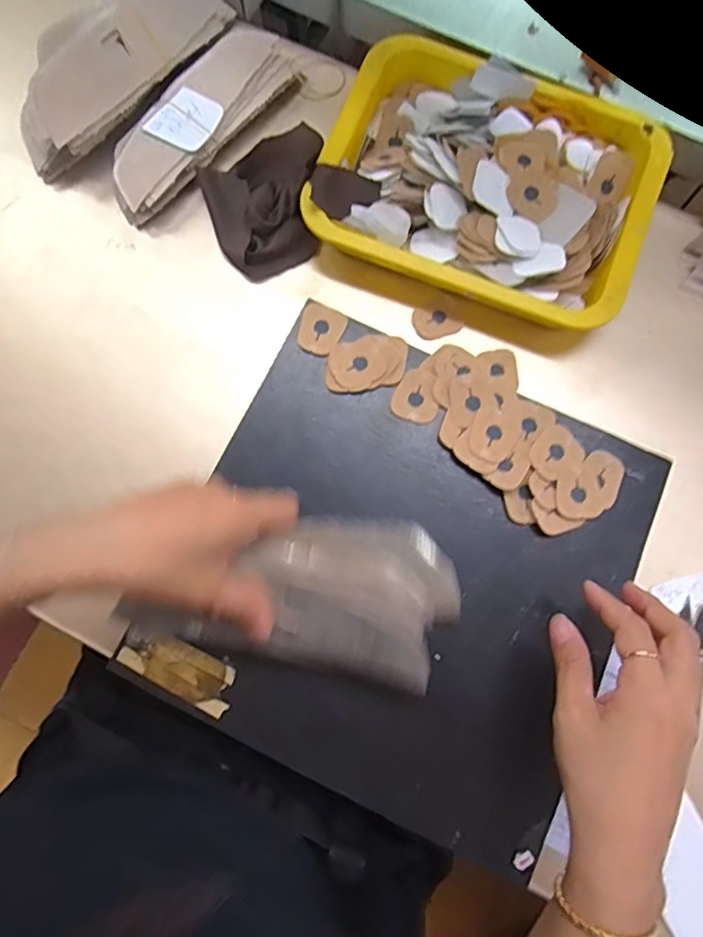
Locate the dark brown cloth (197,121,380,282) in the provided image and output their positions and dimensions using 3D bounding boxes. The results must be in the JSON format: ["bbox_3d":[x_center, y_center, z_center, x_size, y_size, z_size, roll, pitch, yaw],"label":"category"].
[{"bbox_3d":[-0.056,-0.226,0.465,0.124,0.041,0.108,-25,80,-5],"label":"dark brown cloth"}]

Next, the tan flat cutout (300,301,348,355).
[{"bbox_3d":[-0.024,-0.105,0.435,0.033,0.004,0.037,30,84,6],"label":"tan flat cutout"}]

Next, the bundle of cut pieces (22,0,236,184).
[{"bbox_3d":[-0.193,-0.334,0.476,0.067,0.057,0.207,40,82,7],"label":"bundle of cut pieces"}]

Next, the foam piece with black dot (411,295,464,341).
[{"bbox_3d":[0.069,-0.121,0.463,0.039,0.004,0.035,-26,80,-5],"label":"foam piece with black dot"}]

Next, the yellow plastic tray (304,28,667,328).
[{"bbox_3d":[0.109,-0.228,0.461,0.254,0.045,0.200,22,80,4],"label":"yellow plastic tray"}]

